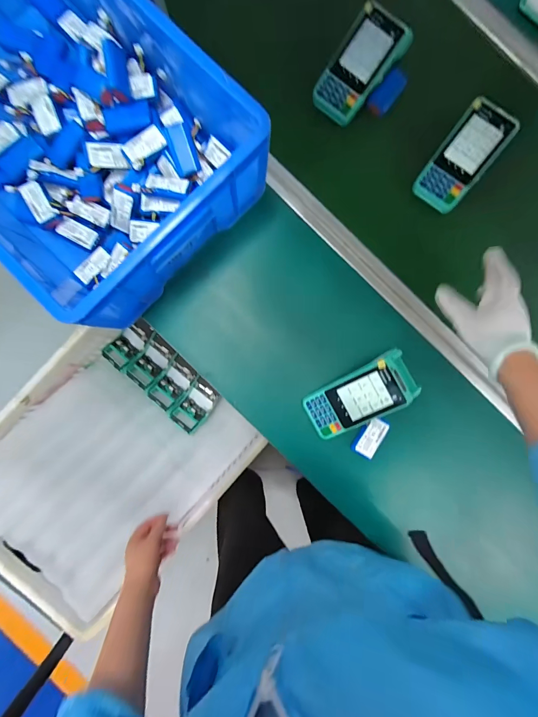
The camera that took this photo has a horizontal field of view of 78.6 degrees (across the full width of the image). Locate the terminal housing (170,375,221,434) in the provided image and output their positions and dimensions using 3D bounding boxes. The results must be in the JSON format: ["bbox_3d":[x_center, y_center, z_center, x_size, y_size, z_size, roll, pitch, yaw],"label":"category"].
[{"bbox_3d":[-0.180,0.118,0.809,0.074,0.045,0.127,35,88,0],"label":"terminal housing"}]

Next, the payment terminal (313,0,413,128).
[{"bbox_3d":[0.141,-0.458,0.516,0.084,0.048,0.150,39,90,-2],"label":"payment terminal"}]

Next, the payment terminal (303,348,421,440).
[{"bbox_3d":[0.143,0.057,0.503,0.176,0.066,0.089,-31,92,-1],"label":"payment terminal"}]

